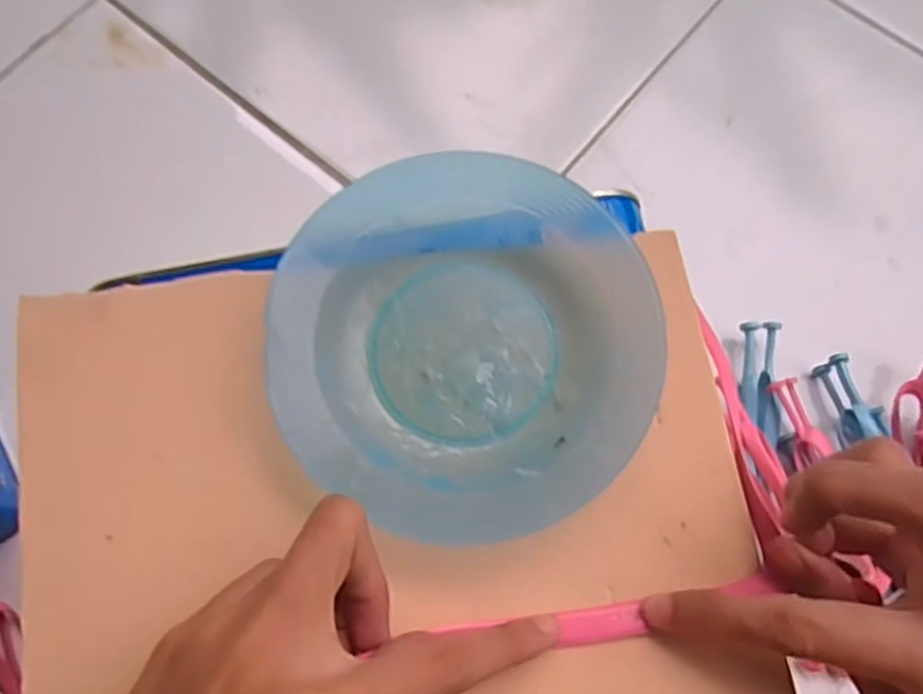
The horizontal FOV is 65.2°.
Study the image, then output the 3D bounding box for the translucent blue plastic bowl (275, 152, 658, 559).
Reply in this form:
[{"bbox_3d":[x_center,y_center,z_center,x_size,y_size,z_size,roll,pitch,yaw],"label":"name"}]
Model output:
[{"bbox_3d":[0.001,-0.001,0.247,0.124,0.025,0.126,0,73,-1],"label":"translucent blue plastic bowl"}]

